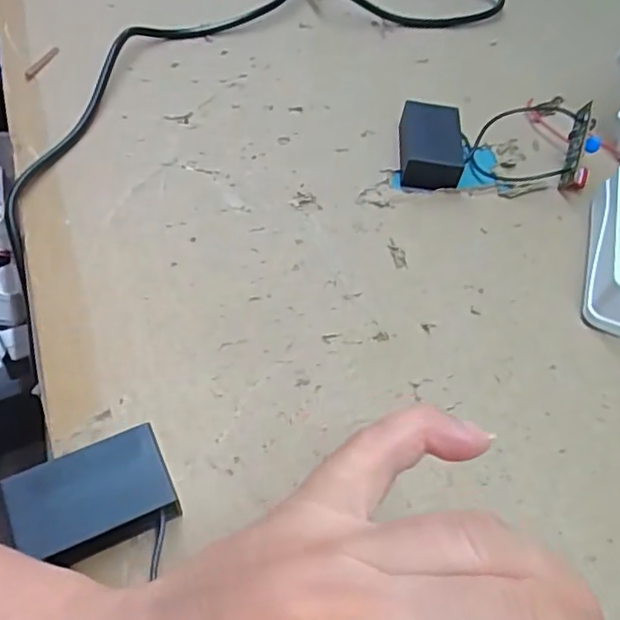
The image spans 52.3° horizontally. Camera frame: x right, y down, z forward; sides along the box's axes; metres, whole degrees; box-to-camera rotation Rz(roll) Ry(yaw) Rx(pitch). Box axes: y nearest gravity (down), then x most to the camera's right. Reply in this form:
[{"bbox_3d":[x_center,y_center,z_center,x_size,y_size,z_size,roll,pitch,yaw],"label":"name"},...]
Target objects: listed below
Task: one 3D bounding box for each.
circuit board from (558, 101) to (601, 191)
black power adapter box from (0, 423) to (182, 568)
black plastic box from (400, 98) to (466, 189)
[{"bbox_3d":[0.138,-0.082,0.320,0.014,0.013,0.043,13,89,4],"label":"circuit board"},{"bbox_3d":[-0.067,0.062,0.199,0.046,0.019,0.031,-21,58,-20],"label":"black power adapter box"},{"bbox_3d":[0.062,-0.083,0.324,0.030,0.018,0.048,7,53,-1],"label":"black plastic box"}]

